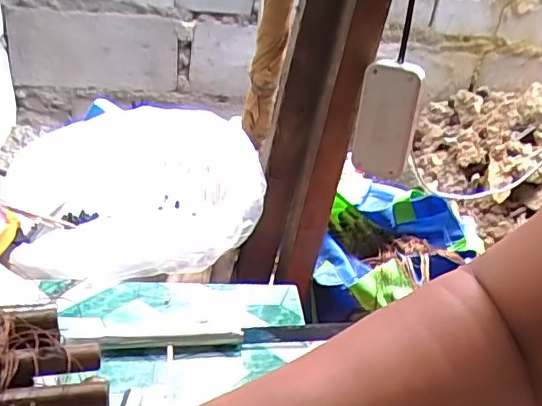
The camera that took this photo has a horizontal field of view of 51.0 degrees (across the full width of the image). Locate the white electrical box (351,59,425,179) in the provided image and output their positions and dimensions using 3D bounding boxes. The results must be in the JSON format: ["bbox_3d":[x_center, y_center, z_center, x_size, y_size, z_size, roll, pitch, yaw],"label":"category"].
[{"bbox_3d":[0.119,-0.086,0.587,0.058,0.115,0.025,8,29,2],"label":"white electrical box"}]

